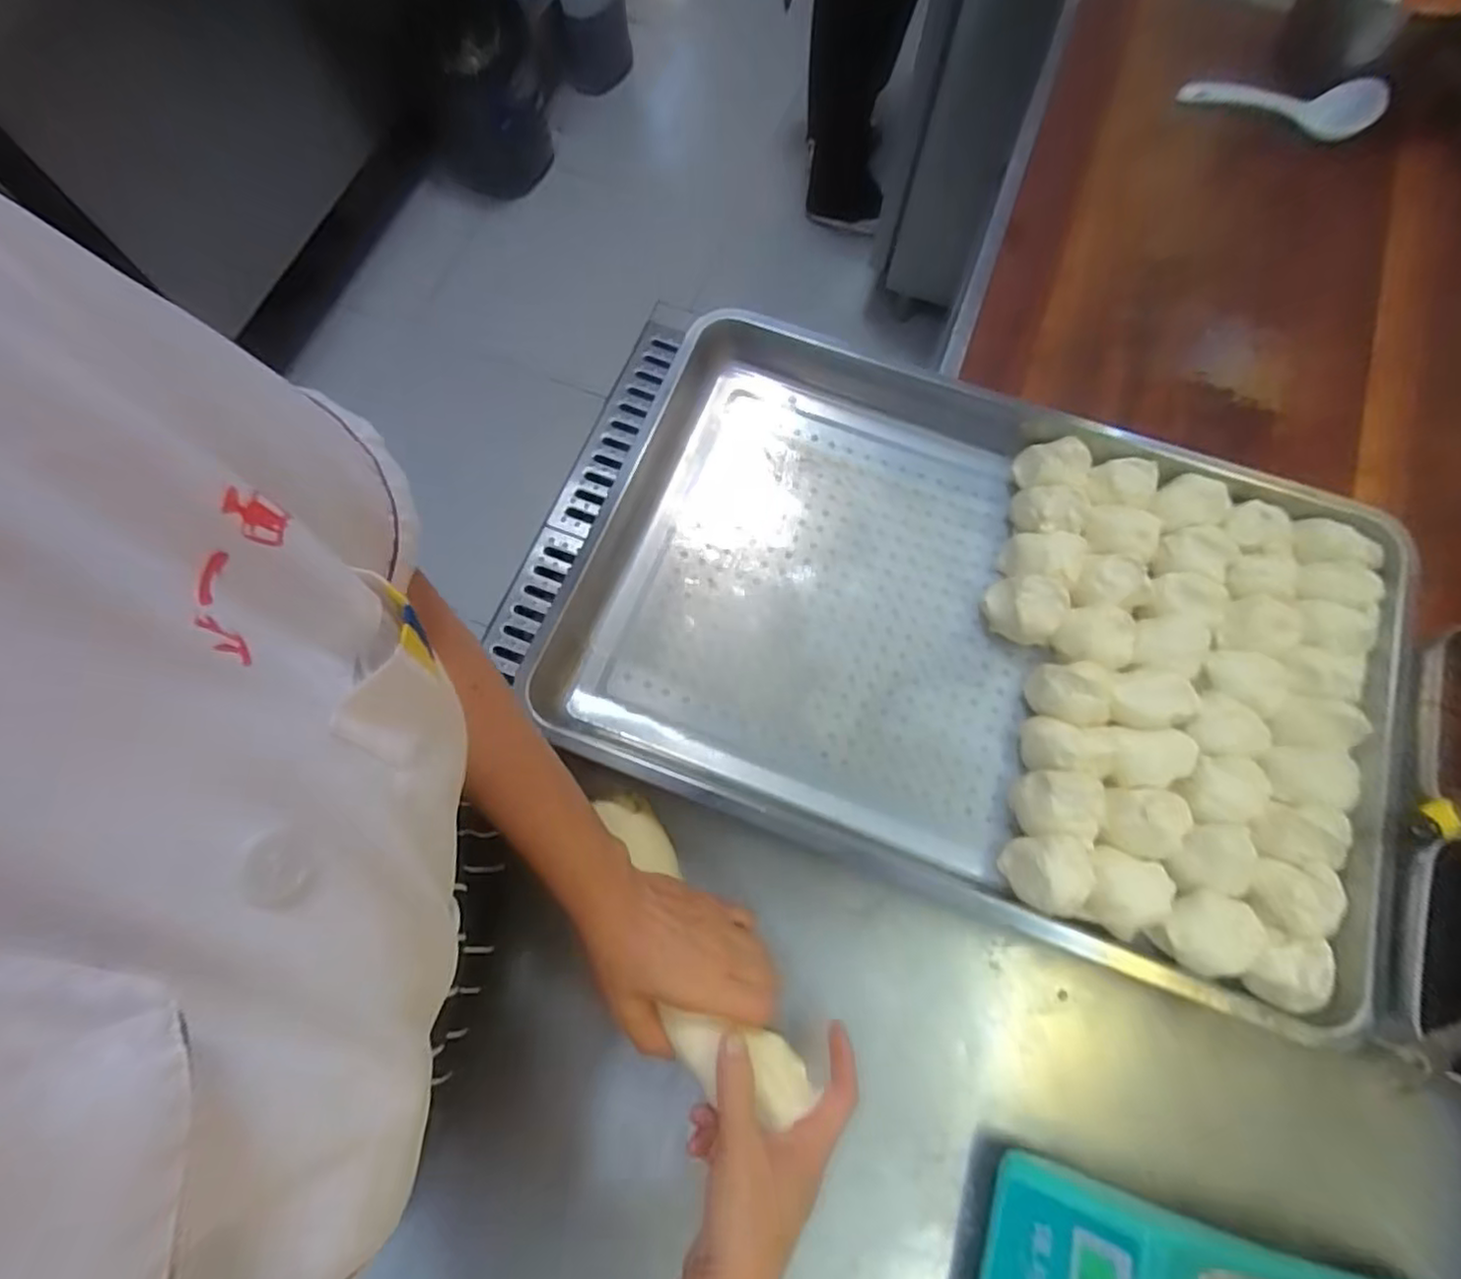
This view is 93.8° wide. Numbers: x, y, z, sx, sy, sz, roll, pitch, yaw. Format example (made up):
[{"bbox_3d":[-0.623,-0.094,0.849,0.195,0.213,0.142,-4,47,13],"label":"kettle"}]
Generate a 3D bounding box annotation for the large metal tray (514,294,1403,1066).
[{"bbox_3d":[0.182,-0.009,0.504,0.576,0.042,0.380,20,75,7],"label":"large metal tray"}]

